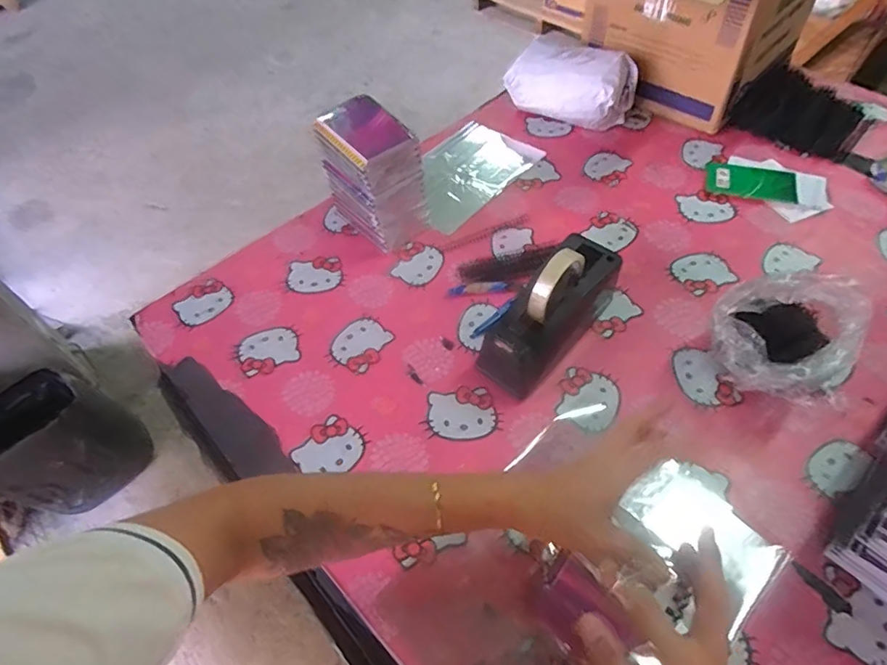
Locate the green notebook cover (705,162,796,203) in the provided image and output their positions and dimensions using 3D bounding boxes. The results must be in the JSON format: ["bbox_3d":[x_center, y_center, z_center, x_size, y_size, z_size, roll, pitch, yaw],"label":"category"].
[{"bbox_3d":[0.484,-0.237,0.839,0.126,0.005,0.074,16,56,15],"label":"green notebook cover"}]

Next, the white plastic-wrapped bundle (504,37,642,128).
[{"bbox_3d":[0.221,-0.439,0.957,0.230,0.126,0.075,21,57,17],"label":"white plastic-wrapped bundle"}]

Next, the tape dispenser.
[{"bbox_3d":[0.131,-0.027,0.652,0.083,0.120,0.212,35,63,25],"label":"tape dispenser"}]

